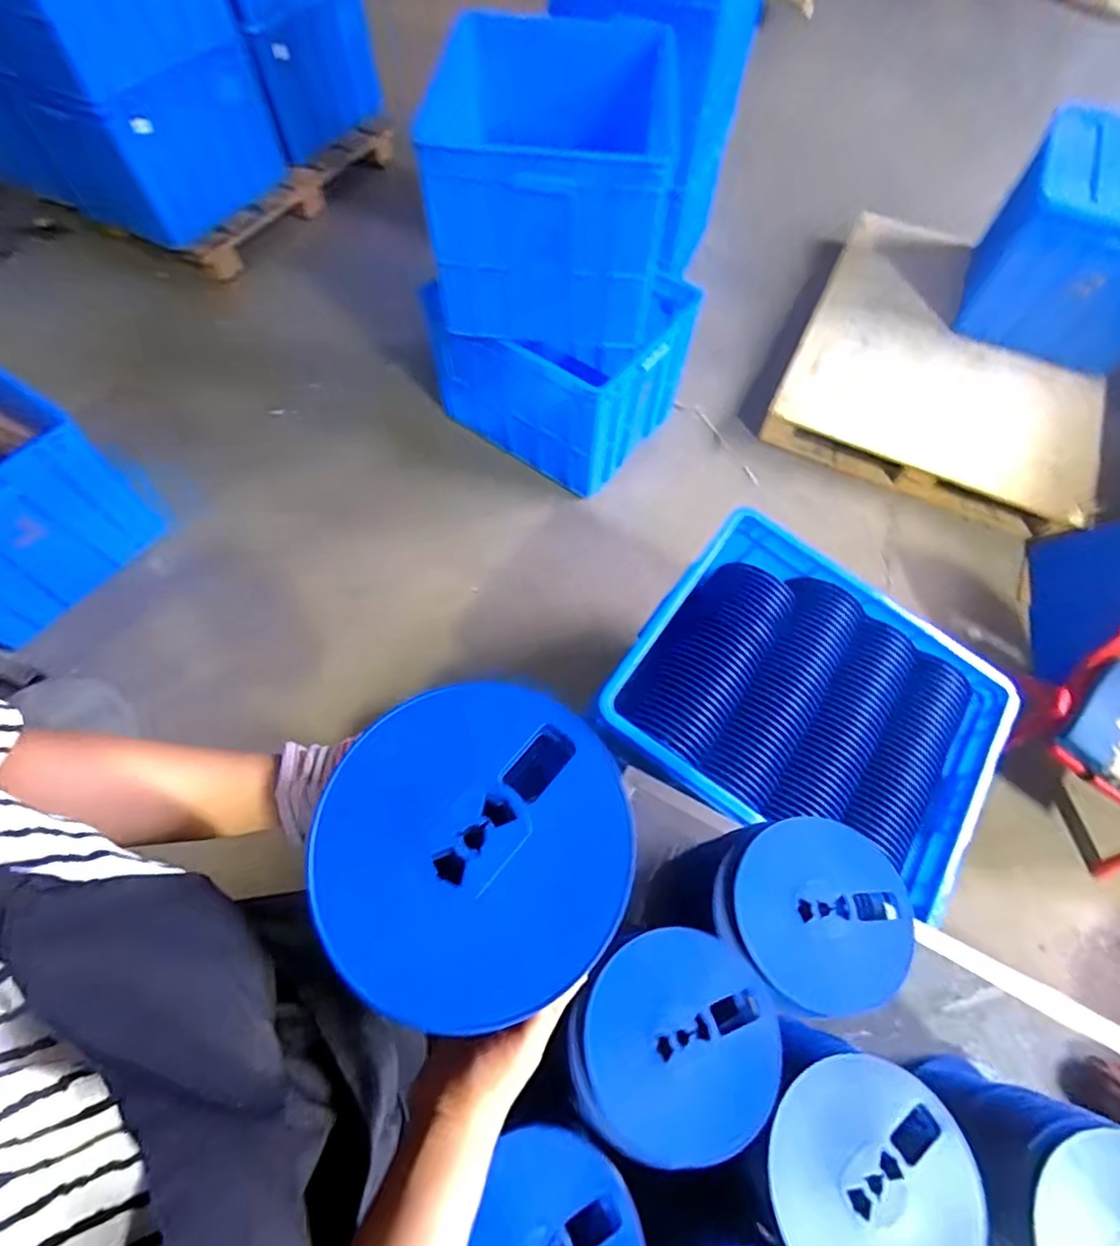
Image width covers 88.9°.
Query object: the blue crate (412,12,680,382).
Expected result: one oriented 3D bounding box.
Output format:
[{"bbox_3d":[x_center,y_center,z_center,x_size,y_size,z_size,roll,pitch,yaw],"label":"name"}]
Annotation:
[{"bbox_3d":[-0.012,-0.943,1.298,0.498,0.474,0.521,7,62,2],"label":"blue crate"}]

